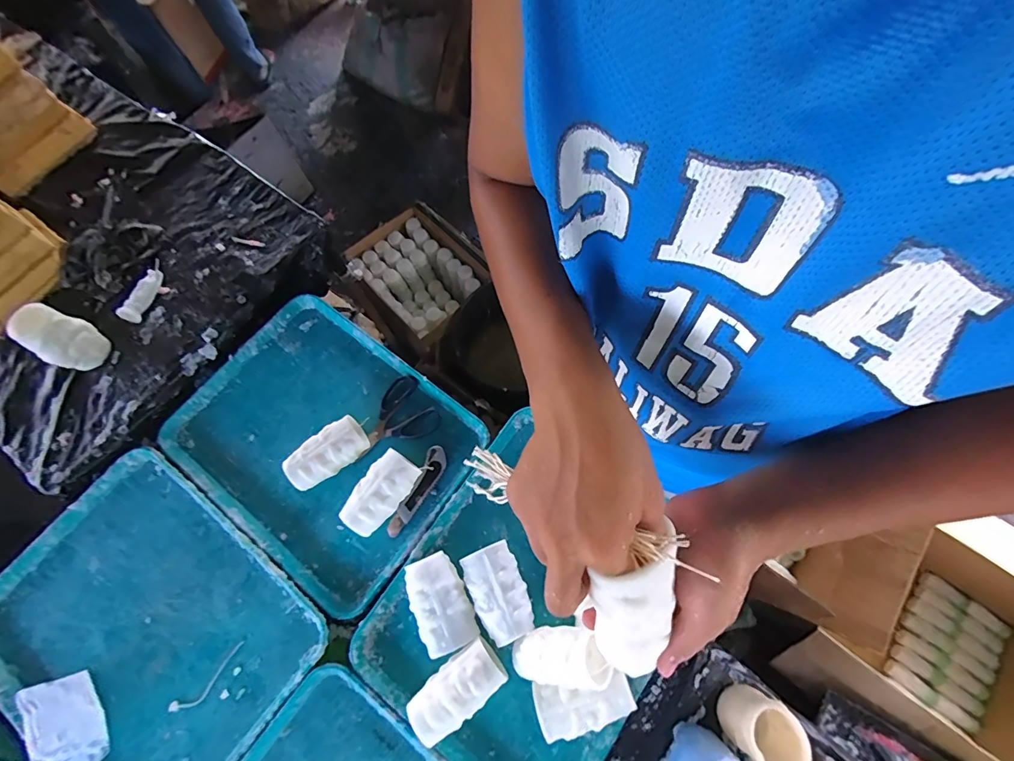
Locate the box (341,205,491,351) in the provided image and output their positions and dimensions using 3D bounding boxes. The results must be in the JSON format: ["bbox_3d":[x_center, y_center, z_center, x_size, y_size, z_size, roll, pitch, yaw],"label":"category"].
[{"bbox_3d":[-0.254,-0.312,1.390,0.313,0.187,0.420,-42,74,-12],"label":"box"}]

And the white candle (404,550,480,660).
[{"bbox_3d":[-0.090,0.300,0.593,0.073,0.044,0.117,-22,71,-5],"label":"white candle"}]

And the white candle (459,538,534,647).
[{"bbox_3d":[-0.011,0.285,0.591,0.071,0.050,0.113,-24,72,-6],"label":"white candle"}]

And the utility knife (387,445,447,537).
[{"bbox_3d":[-0.133,0.166,0.653,0.033,0.011,0.143,25,74,10],"label":"utility knife"}]

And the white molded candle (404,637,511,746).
[{"bbox_3d":[-0.062,0.391,0.554,0.121,0.053,0.062,-38,74,-11],"label":"white molded candle"}]

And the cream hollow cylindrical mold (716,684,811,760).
[{"bbox_3d":[0.293,0.402,0.507,0.066,0.078,0.066,-1,71,2],"label":"cream hollow cylindrical mold"}]

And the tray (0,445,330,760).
[{"bbox_3d":[-0.502,0.346,0.608,0.424,0.033,0.335,36,76,13],"label":"tray"}]

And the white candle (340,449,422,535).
[{"bbox_3d":[-0.187,0.164,0.641,0.064,0.050,0.120,34,76,13],"label":"white candle"}]

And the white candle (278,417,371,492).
[{"bbox_3d":[-0.272,0.113,0.664,0.121,0.047,0.059,-39,74,-11],"label":"white candle"}]

